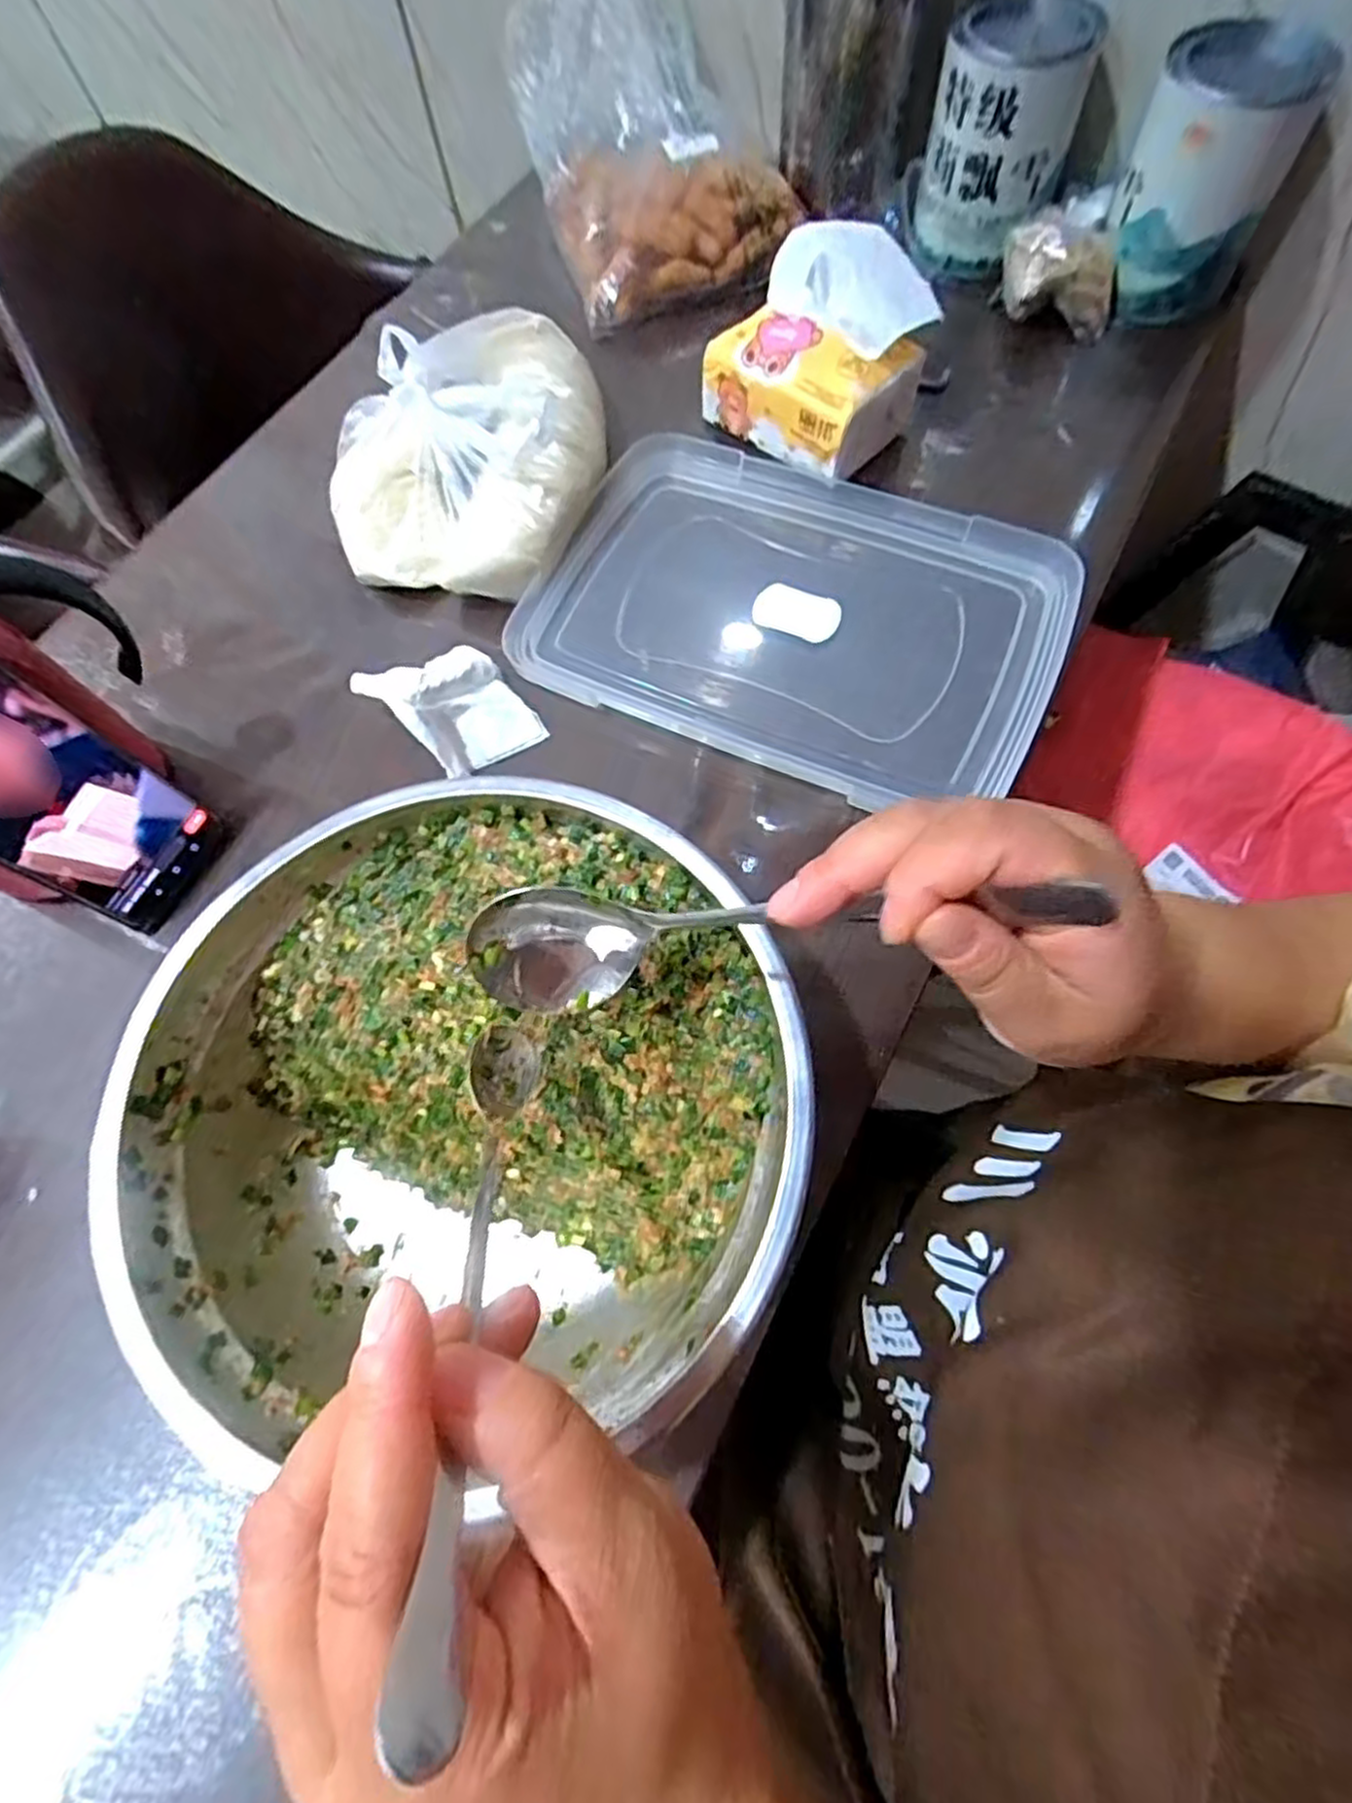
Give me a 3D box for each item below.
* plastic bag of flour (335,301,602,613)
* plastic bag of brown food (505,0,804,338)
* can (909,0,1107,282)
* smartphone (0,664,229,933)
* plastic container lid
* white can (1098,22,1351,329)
[{"bbox_3d":[-0.136,-0.297,0.496,0.165,0.072,0.200,11,68,8],"label":"plastic bag of flour"},{"bbox_3d":[-0.021,-0.602,0.594,0.176,0.105,0.258,-16,67,-3],"label":"plastic bag of brown food"},{"bbox_3d":[0.234,-0.553,0.550,0.096,0.115,0.107,17,69,10],"label":"can"},{"bbox_3d":[-0.297,-0.050,0.362,0.008,0.157,0.074,17,70,27],"label":"smartphone"},{"bbox_3d":[0.071,-0.175,0.467,0.304,0.027,0.210,23,70,12],"label":"plastic container lid"},{"bbox_3d":[0.356,-0.491,0.515,0.094,0.122,0.107,24,71,13],"label":"white can"}]

